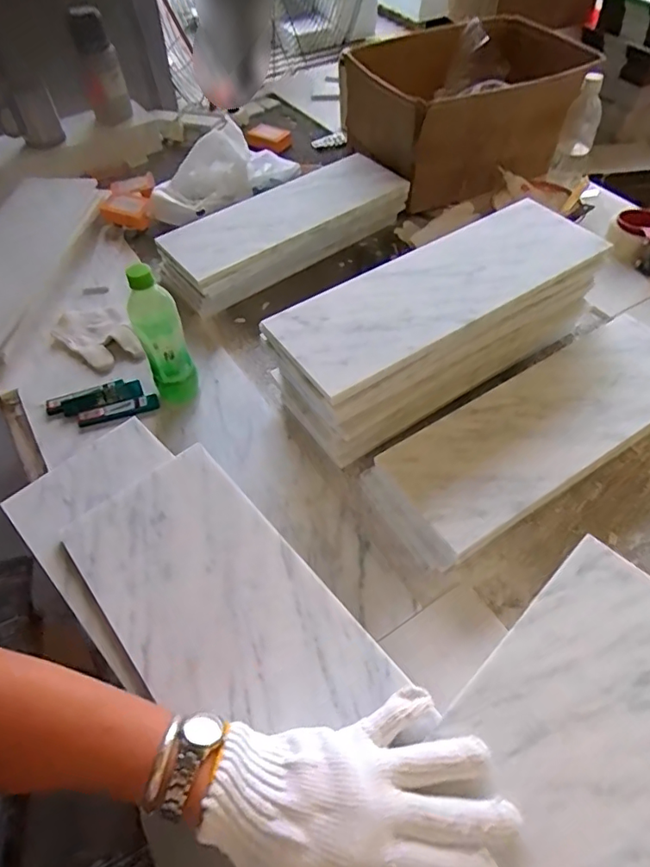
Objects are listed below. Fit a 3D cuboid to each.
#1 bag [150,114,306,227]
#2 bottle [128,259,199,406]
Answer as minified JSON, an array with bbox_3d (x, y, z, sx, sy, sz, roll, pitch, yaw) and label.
[{"bbox_3d":[-0.209,-0.543,1.079,0.323,0.121,0.153,-20,57,-11],"label":"bag"},{"bbox_3d":[-0.220,-0.126,0.711,0.062,0.201,0.055,-23,58,-13],"label":"bottle"}]

